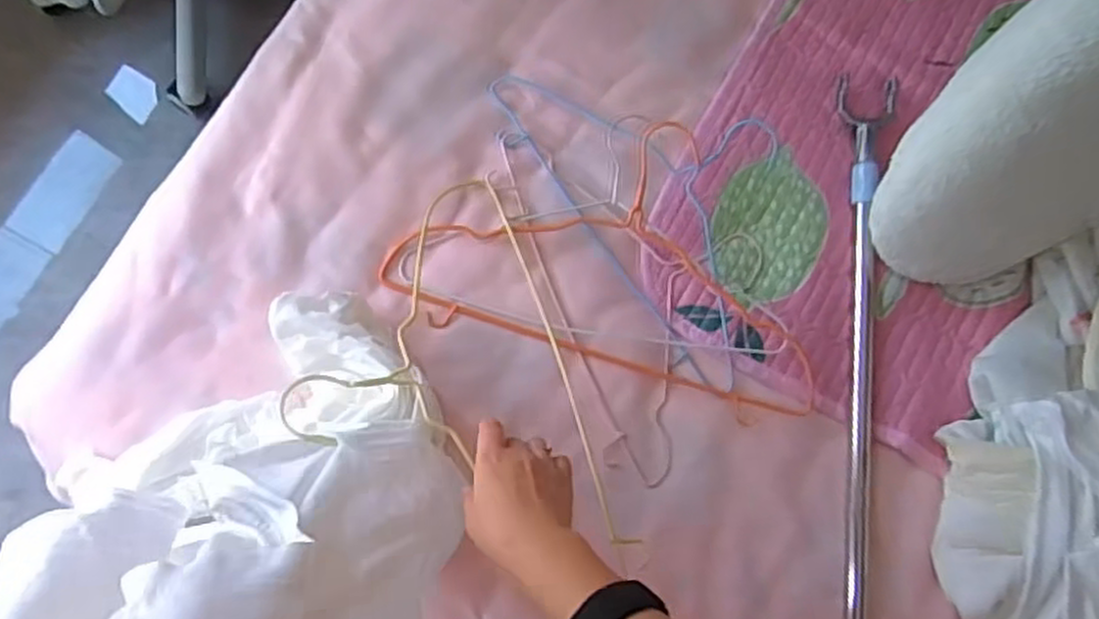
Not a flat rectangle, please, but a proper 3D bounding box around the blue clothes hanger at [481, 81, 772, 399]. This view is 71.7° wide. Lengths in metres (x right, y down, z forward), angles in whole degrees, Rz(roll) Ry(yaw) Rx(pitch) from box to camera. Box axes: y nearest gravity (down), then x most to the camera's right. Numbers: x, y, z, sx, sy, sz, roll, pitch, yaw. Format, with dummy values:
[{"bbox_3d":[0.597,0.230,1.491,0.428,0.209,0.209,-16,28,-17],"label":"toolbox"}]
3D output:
[{"bbox_3d":[0.136,-0.130,0.769,0.206,0.025,0.390,-36,88,-7],"label":"blue clothes hanger"}]

